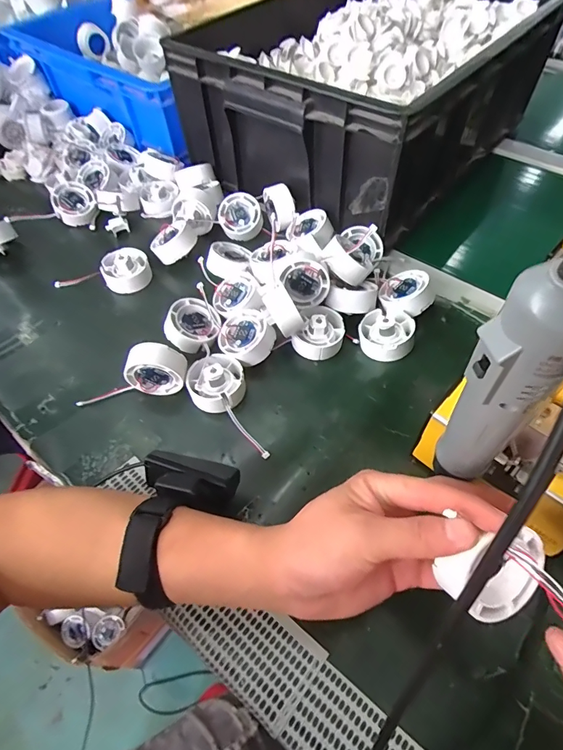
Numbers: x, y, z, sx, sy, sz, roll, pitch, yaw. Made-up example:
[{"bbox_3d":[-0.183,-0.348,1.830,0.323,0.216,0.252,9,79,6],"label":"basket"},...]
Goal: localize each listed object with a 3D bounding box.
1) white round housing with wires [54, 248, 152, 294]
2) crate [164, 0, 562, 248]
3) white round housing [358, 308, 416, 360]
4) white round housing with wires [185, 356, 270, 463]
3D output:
[{"bbox_3d":[-0.215,-0.129,0.502,0.110,0.033,0.049,6,56,7],"label":"white round housing with wires"},{"bbox_3d":[0.122,-0.408,0.592,0.362,0.164,0.443,38,65,25],"label":"crate"},{"bbox_3d":[0.107,-0.041,0.423,0.053,0.028,0.060,6,56,7],"label":"white round housing"},{"bbox_3d":[-0.053,0.029,0.387,0.052,0.032,0.110,-19,57,-10],"label":"white round housing with wires"}]

